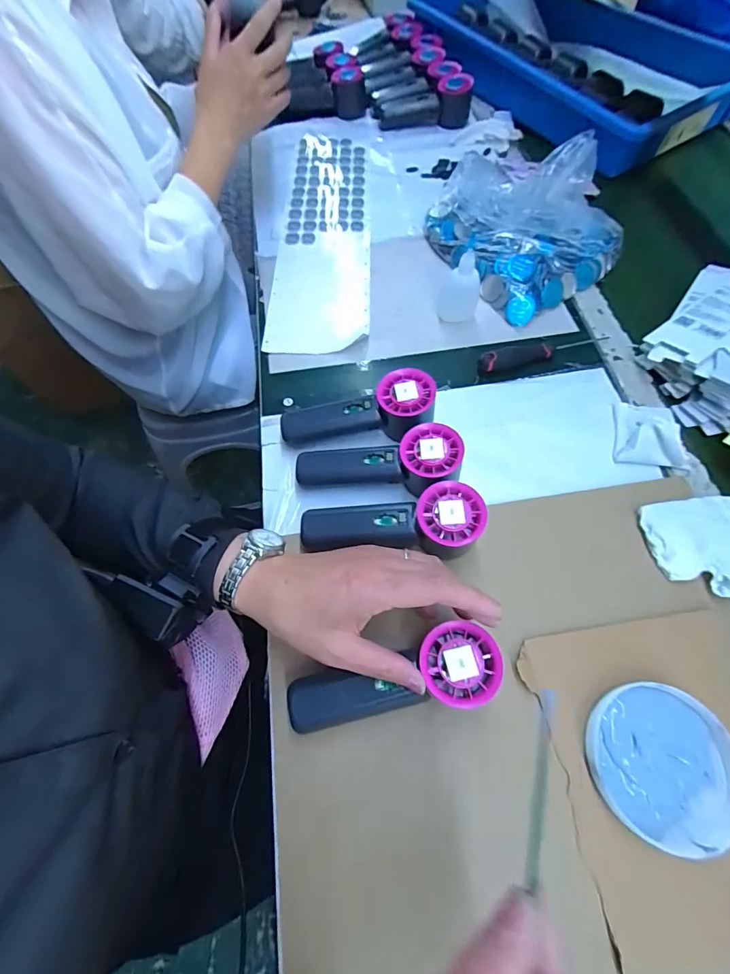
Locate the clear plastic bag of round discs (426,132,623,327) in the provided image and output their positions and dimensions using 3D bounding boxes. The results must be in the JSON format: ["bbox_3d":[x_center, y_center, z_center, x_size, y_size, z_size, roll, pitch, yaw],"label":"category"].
[{"bbox_3d":[0.208,-0.358,0.544,0.207,0.086,0.248,-26,65,-12],"label":"clear plastic bag of round discs"}]

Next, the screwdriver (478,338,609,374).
[{"bbox_3d":[0.206,-0.162,0.482,0.157,0.020,0.026,-17,64,-7],"label":"screwdriver"}]

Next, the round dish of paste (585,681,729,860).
[{"bbox_3d":[0.213,0.198,0.300,0.095,0.022,0.098,0,63,1],"label":"round dish of paste"}]

